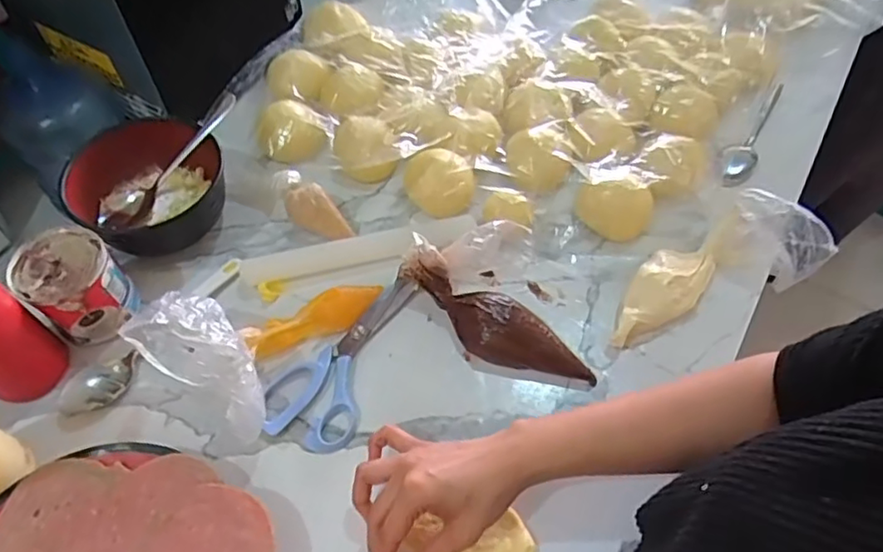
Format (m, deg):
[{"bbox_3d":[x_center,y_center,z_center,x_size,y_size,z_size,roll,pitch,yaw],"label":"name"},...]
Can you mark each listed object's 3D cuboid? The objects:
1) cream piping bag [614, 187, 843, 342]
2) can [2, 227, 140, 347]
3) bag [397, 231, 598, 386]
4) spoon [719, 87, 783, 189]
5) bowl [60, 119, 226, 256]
[{"bbox_3d":[0.235,-0.018,0.564,0.202,0.072,0.100,-16,58,-10],"label":"cream piping bag"},{"bbox_3d":[-0.309,0.011,0.522,0.069,0.082,0.075,0,57,1],"label":"can"},{"bbox_3d":[0.042,0.039,0.535,0.192,0.045,0.051,32,63,20],"label":"bag"},{"bbox_3d":[0.350,-0.156,0.693,0.037,0.027,0.162,28,61,18],"label":"spoon"},{"bbox_3d":[-0.280,-0.089,0.606,0.135,0.057,0.116,-27,60,-16],"label":"bowl"}]

